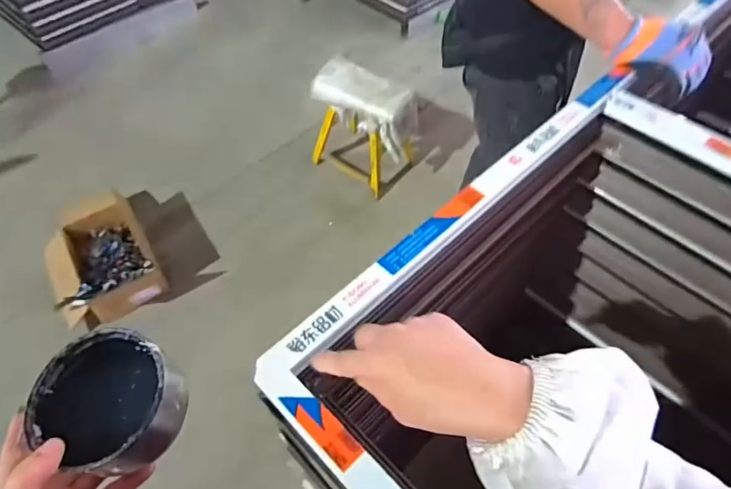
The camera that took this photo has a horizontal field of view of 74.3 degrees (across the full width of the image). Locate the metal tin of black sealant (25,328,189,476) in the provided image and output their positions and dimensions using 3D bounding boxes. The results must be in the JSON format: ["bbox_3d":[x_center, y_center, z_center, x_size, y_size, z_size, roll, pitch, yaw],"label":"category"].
[{"bbox_3d":[-0.198,0.122,0.378,0.105,0.058,0.093,27,59,19],"label":"metal tin of black sealant"}]

